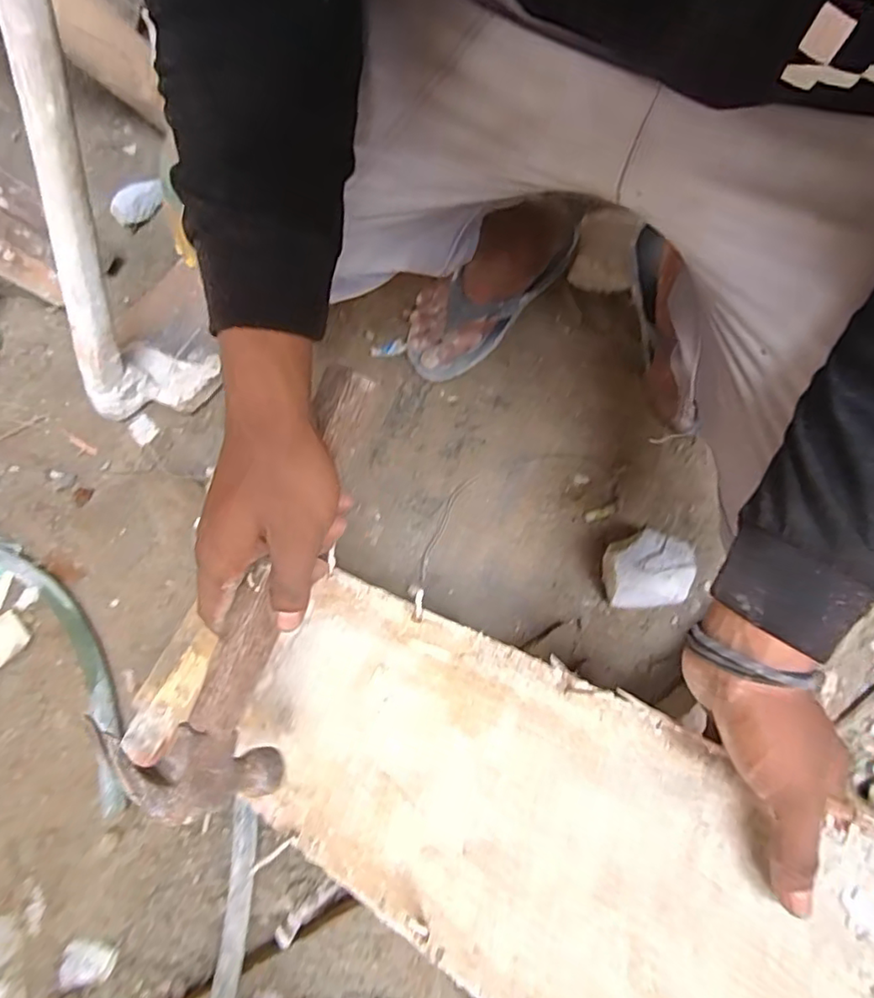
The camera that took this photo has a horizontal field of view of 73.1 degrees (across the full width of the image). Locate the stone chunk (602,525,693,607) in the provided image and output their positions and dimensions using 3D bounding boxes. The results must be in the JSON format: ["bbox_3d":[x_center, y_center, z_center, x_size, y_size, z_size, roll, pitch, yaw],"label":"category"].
[{"bbox_3d":[0.234,0.075,0.656,0.105,0.061,0.083,-7,71,-6],"label":"stone chunk"}]

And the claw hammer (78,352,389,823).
[{"bbox_3d":[-0.105,0.045,0.349,0.030,0.108,0.274,13,79,37],"label":"claw hammer"}]

